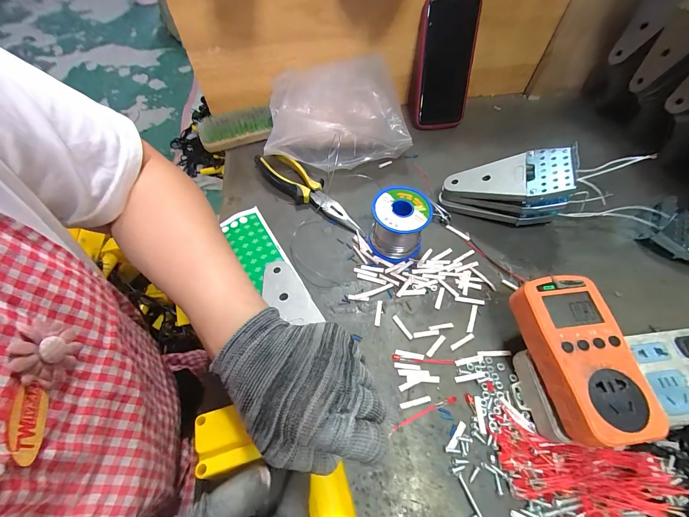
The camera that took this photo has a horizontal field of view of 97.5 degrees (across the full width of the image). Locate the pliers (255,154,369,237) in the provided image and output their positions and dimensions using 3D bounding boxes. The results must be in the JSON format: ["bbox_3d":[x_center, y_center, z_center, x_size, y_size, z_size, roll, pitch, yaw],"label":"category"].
[{"bbox_3d":[-0.047,-0.092,0.412,0.183,0.023,0.043,35,64,20],"label":"pliers"}]

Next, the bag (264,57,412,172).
[{"bbox_3d":[-0.020,-0.223,0.460,0.201,0.086,0.176,-9,58,-6],"label":"bag"}]

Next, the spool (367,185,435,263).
[{"bbox_3d":[0.063,-0.039,0.358,0.063,0.062,0.060,0,58,0],"label":"spool"}]

